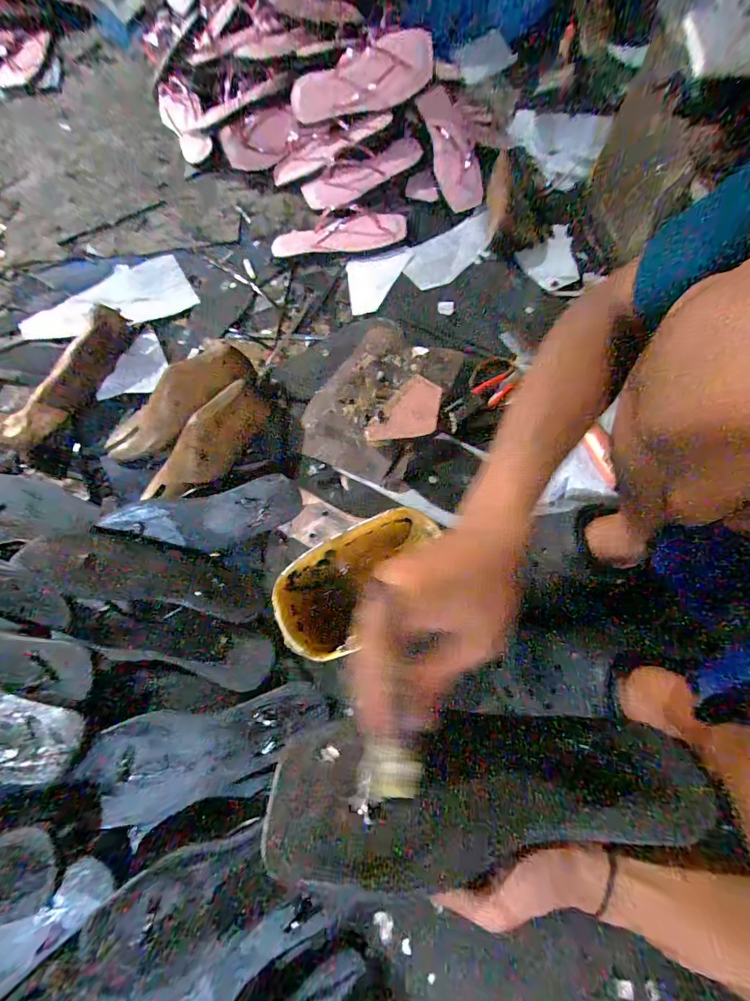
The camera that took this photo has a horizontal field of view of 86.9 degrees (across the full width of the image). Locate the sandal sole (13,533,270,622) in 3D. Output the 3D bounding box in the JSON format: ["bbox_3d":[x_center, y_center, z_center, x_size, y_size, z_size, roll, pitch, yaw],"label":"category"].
[{"bbox_3d":[-0.273,0.091,0.485,0.277,0.014,0.071,14,70,-10],"label":"sandal sole"}]

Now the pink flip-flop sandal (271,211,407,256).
[{"bbox_3d":[-0.065,-0.496,0.740,0.255,0.033,0.064,-8,70,-4],"label":"pink flip-flop sandal"}]

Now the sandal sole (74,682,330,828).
[{"bbox_3d":[-0.175,0.259,0.428,0.239,0.028,0.090,-17,71,-7],"label":"sandal sole"}]

